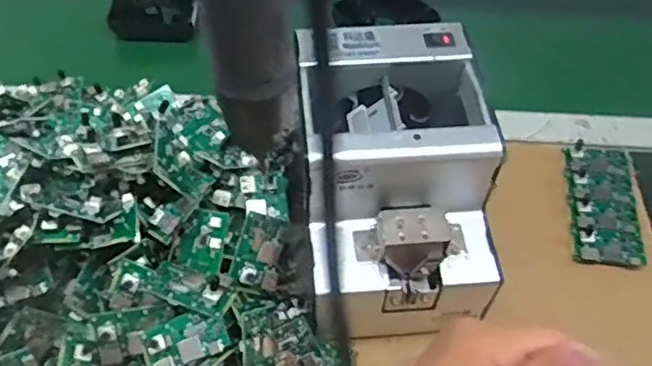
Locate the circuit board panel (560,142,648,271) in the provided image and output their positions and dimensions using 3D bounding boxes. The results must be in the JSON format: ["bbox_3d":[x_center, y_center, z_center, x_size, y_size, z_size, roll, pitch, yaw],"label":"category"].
[{"bbox_3d":[0.238,0.014,0.528,0.055,0.011,0.128,9,52,5],"label":"circuit board panel"}]

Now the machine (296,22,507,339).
[{"bbox_3d":[0.047,0.001,0.449,0.118,0.146,0.175,-4,52,-5],"label":"machine"}]

